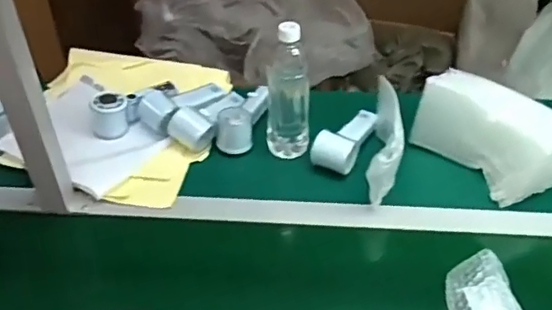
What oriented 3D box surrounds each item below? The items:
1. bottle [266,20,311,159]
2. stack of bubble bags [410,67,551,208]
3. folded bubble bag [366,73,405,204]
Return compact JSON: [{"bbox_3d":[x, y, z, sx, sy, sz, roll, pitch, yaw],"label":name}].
[{"bbox_3d":[0.019,-0.092,0.877,0.064,0.226,0.060,0,42,1],"label":"bottle"},{"bbox_3d":[0.311,-0.026,0.856,0.221,0.112,0.080,32,51,31],"label":"stack of bubble bags"},{"bbox_3d":[0.165,-0.021,0.861,0.044,0.102,0.183,7,42,8],"label":"folded bubble bag"}]

